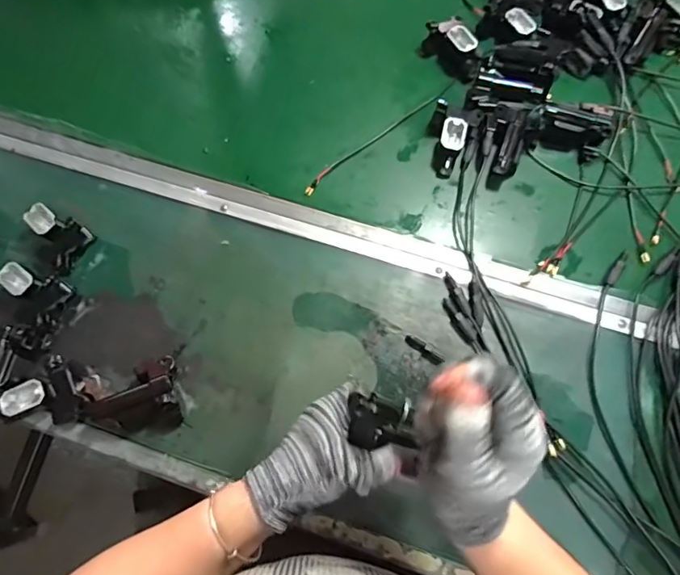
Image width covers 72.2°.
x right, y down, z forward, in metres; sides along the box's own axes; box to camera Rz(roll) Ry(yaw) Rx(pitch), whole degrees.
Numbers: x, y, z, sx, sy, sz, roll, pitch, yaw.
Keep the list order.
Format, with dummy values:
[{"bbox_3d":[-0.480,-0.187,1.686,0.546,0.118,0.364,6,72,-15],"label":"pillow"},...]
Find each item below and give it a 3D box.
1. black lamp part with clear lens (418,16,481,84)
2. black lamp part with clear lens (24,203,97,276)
[{"bbox_3d":[0.148,-0.305,0.596,0.089,0.040,0.043,39,77,13],"label":"black lamp part with clear lens"},{"bbox_3d":[-0.321,-0.057,0.521,0.066,0.039,0.058,34,76,12],"label":"black lamp part with clear lens"}]

